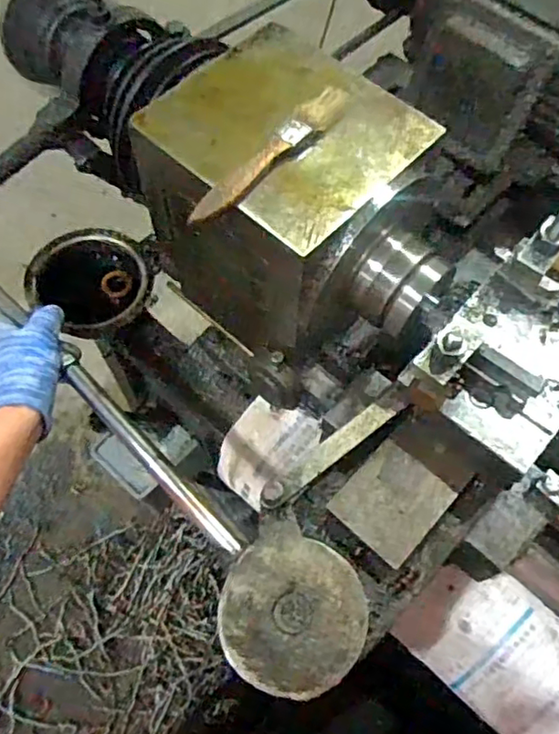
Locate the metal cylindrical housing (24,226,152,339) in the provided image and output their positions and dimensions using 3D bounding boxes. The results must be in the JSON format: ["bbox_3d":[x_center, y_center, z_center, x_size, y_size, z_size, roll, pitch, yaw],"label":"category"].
[{"bbox_3d":[-0.208,-0.093,0.691,0.131,0.073,0.120,-36,70,-17],"label":"metal cylindrical housing"}]

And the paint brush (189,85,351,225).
[{"bbox_3d":[-0.005,-0.144,0.416,0.021,0.010,0.150,38,68,16],"label":"paint brush"}]

